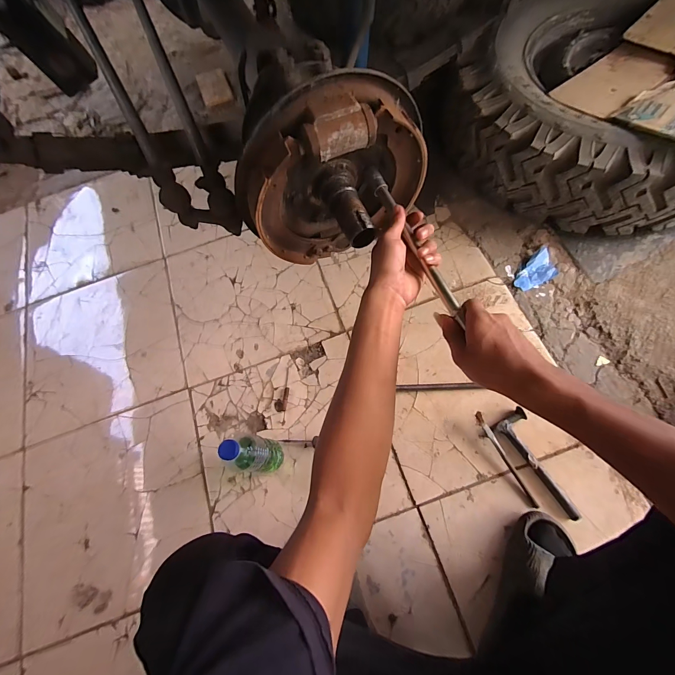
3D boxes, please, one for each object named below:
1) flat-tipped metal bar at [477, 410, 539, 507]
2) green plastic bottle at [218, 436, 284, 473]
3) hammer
[{"bbox_3d":[0.328,0.237,0.652,0.016,0.020,0.193,-24,72,-9],"label":"flat-tipped metal bar"},{"bbox_3d":[-0.148,0.219,0.614,0.068,0.226,0.061,-10,69,1],"label":"green plastic bottle"},{"bbox_3d":[0.401,0.241,0.645,0.061,0.027,0.205,-35,71,-8],"label":"hammer"}]

